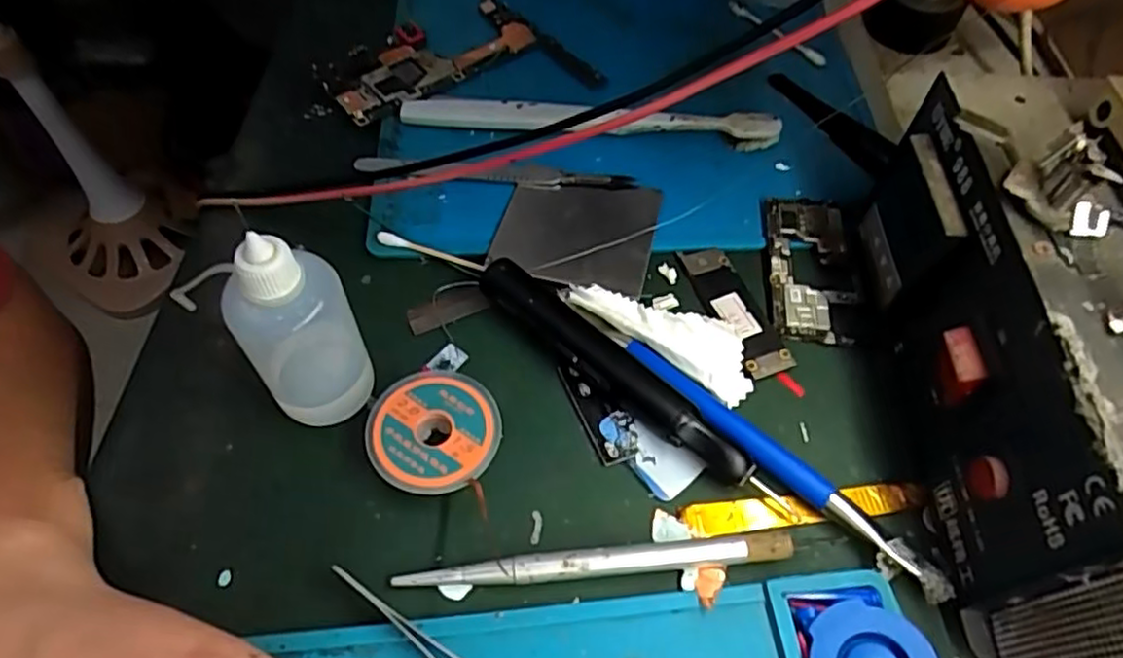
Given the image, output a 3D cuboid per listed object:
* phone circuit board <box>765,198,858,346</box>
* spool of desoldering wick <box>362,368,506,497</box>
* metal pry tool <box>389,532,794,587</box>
[{"bbox_3d":[0.106,-0.028,0.288,0.034,0.007,0.072,6,55,1],"label":"phone circuit board"},{"bbox_3d":[-0.045,0.038,0.239,0.045,0.013,0.044,1,55,-2],"label":"spool of desoldering wick"},{"bbox_3d":[0.011,0.075,0.216,0.125,0.012,0.008,-3,56,-5],"label":"metal pry tool"}]

